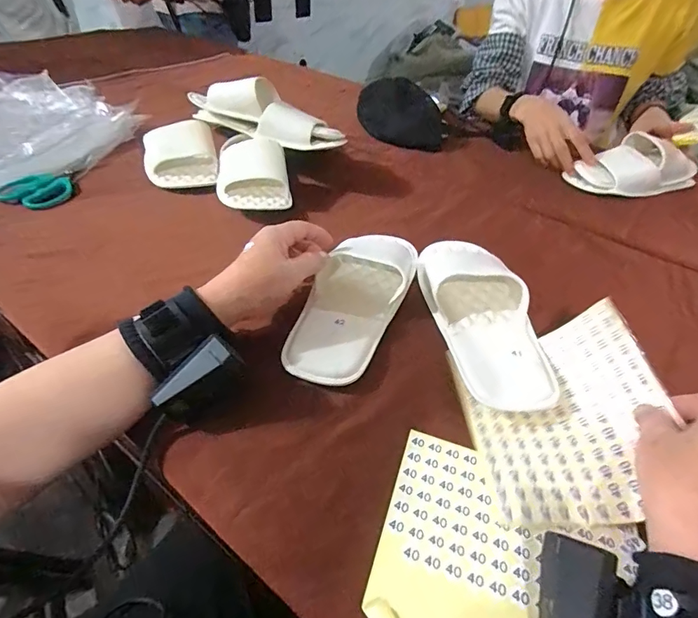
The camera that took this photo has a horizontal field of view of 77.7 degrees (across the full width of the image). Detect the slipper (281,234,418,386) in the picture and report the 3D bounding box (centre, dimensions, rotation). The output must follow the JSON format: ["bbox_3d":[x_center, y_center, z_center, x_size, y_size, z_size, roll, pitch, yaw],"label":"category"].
[{"bbox_3d":[0.007,-0.023,0.452,0.094,0.049,0.234,17,46,13],"label":"slipper"}]

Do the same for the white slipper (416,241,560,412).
[{"bbox_3d":[0.138,-0.002,0.435,0.098,0.049,0.227,-3,42,-8],"label":"white slipper"}]

